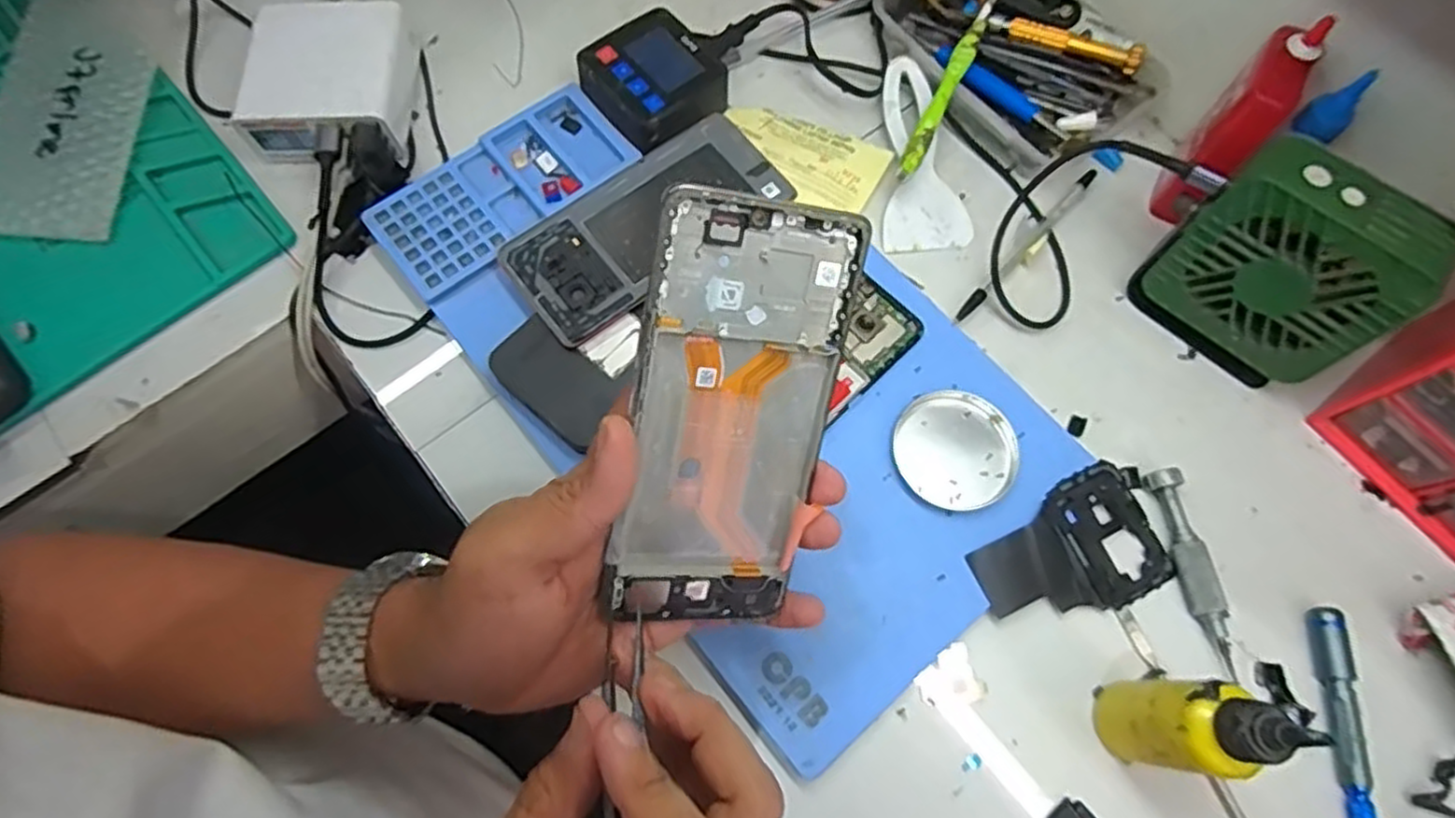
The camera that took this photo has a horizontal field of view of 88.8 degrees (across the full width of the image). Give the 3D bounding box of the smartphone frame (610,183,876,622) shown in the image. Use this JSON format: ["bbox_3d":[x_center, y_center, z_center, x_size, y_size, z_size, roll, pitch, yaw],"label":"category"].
[{"bbox_3d":[0.002,0.004,0.272,0.073,0.007,0.157,3,109,-21],"label":"smartphone frame"}]

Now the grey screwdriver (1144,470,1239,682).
[{"bbox_3d":[0.235,0.080,0.374,0.015,0.017,0.102,-8,71,-4],"label":"grey screwdriver"}]

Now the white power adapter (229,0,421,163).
[{"bbox_3d":[-0.241,-0.196,0.442,0.090,0.036,0.093,0,71,-1],"label":"white power adapter"}]

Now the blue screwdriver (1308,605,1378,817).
[{"bbox_3d":[0.292,0.160,0.350,0.015,0.014,0.127,5,71,0],"label":"blue screwdriver"}]

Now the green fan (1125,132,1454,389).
[{"bbox_3d":[0.278,-0.069,0.381,0.097,0.110,0.042,40,74,12],"label":"green fan"}]

